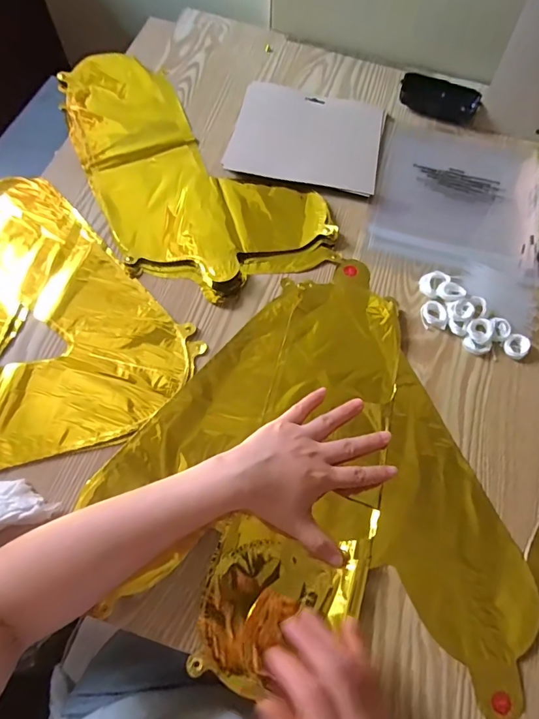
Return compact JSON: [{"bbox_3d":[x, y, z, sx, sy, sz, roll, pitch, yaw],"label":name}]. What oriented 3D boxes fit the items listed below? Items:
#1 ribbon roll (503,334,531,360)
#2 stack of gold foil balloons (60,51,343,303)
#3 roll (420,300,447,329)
[{"bbox_3d":[0.264,-0.014,0.455,0.028,0.008,0.025,-37,72,-17],"label":"ribbon roll"},{"bbox_3d":[-0.118,-0.260,0.548,0.229,0.013,0.431,-26,69,-14],"label":"stack of gold foil balloons"},{"bbox_3d":[0.179,-0.049,0.468,0.026,0.006,0.033,4,66,-1],"label":"roll"}]

